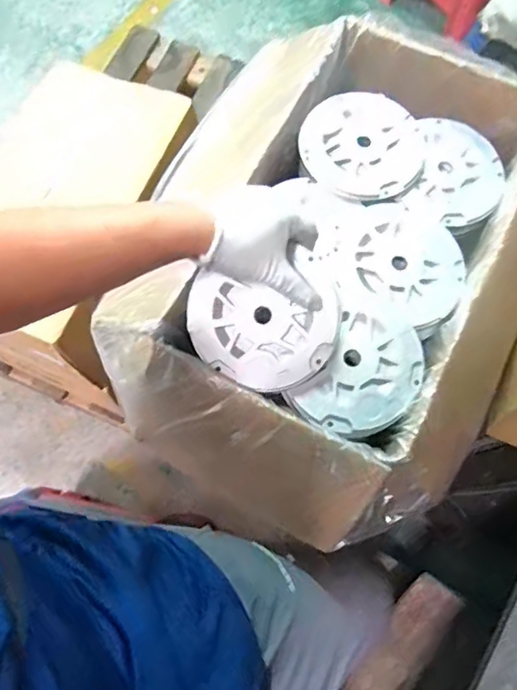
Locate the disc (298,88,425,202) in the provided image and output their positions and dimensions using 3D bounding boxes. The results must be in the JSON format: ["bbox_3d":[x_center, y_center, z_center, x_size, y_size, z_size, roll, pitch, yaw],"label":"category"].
[{"bbox_3d":[0.118,-0.222,0.596,0.133,0.008,0.135,0,72,-1],"label":"disc"}]

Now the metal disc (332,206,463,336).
[{"bbox_3d":[0.148,-0.085,0.554,0.130,0.018,0.129,0,72,-1],"label":"metal disc"}]

